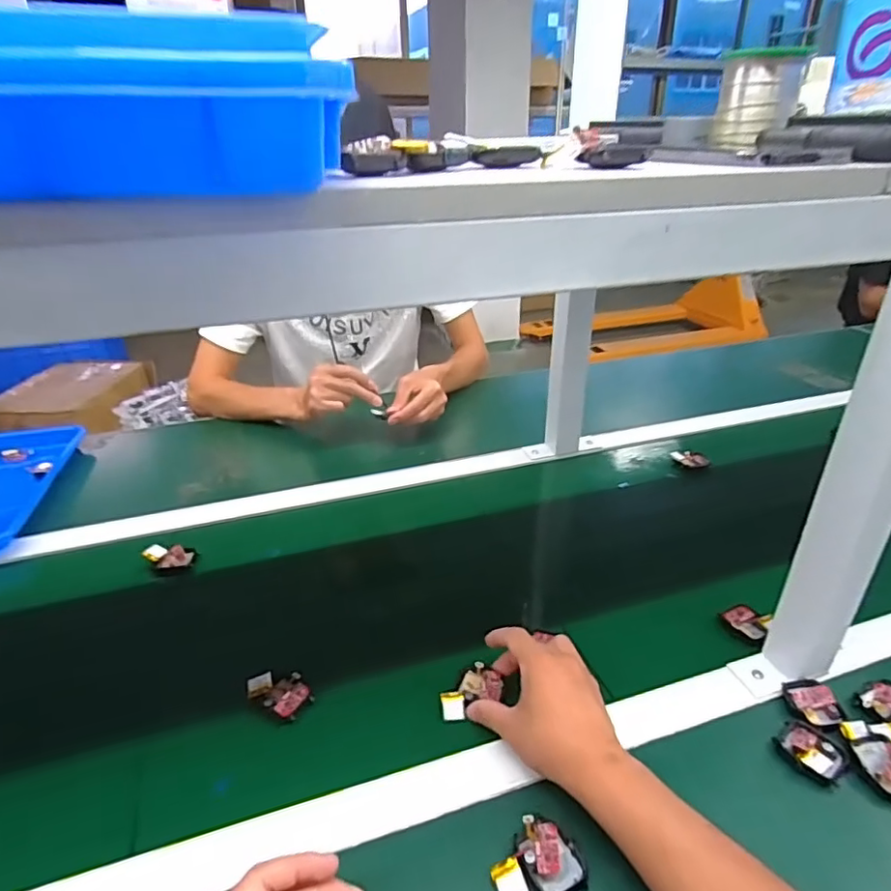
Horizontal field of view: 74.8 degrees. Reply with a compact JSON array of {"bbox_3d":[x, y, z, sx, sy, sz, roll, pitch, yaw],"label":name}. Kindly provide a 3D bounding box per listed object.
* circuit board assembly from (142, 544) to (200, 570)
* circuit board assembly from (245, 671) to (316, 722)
[{"bbox_3d":[-0.320,0.129,0.678,0.055,0.017,0.026,-3,29,-4],"label":"circuit board assembly"},{"bbox_3d":[-0.146,0.216,0.514,0.060,0.010,0.036,13,32,24],"label":"circuit board assembly"}]

